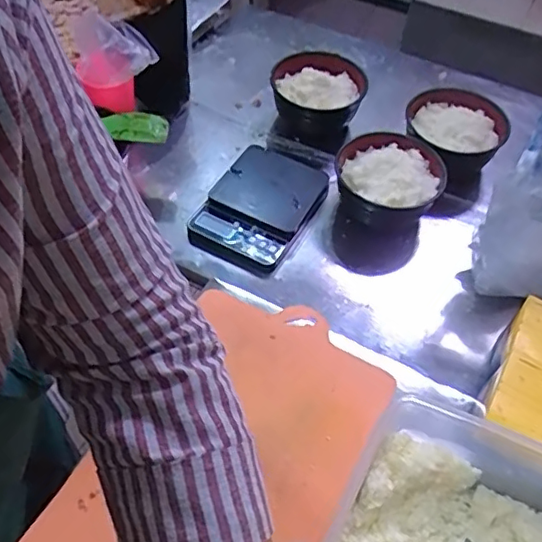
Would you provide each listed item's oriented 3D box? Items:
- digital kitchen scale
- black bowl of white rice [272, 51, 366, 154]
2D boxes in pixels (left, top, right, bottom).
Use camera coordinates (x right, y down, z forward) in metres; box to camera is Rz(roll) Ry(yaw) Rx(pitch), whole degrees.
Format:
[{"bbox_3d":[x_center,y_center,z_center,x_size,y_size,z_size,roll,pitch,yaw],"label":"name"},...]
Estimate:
[{"bbox_3d":[-0.013,-0.093,0.780,0.133,0.029,0.200,24,57,15],"label":"digital kitchen scale"},{"bbox_3d":[0.064,-0.259,0.875,0.133,0.071,0.154,22,57,13],"label":"black bowl of white rice"}]

